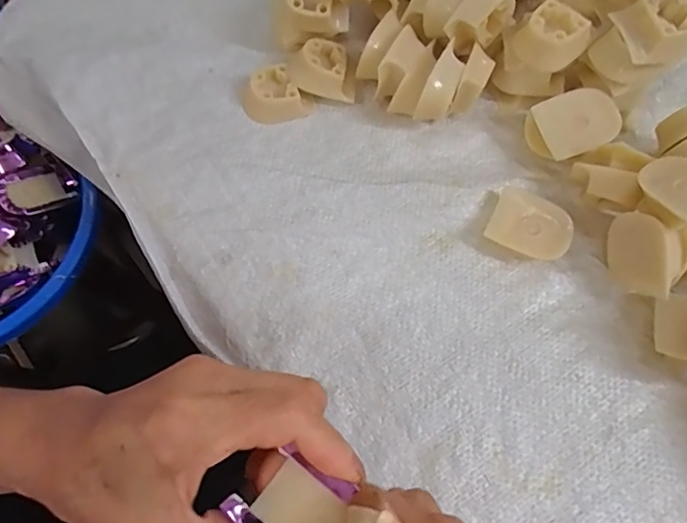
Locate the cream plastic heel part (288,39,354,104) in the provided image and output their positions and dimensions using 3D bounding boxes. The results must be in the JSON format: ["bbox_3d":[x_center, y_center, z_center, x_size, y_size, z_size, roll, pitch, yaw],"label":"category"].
[{"bbox_3d":[-0.016,-0.126,0.339,0.037,0.027,0.038,-7,70,-4],"label":"cream plastic heel part"}]

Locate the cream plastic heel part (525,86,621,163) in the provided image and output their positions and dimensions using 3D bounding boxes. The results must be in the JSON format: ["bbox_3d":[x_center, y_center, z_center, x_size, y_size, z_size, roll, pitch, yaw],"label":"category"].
[{"bbox_3d":[0.144,-0.082,0.324,0.049,0.033,0.039,-20,71,-8],"label":"cream plastic heel part"}]

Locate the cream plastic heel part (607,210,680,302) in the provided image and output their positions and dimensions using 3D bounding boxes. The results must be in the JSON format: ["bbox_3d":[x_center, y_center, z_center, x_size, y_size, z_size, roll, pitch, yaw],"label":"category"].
[{"bbox_3d":[0.168,-0.004,0.286,0.019,0.041,0.049,-18,104,-18],"label":"cream plastic heel part"}]

